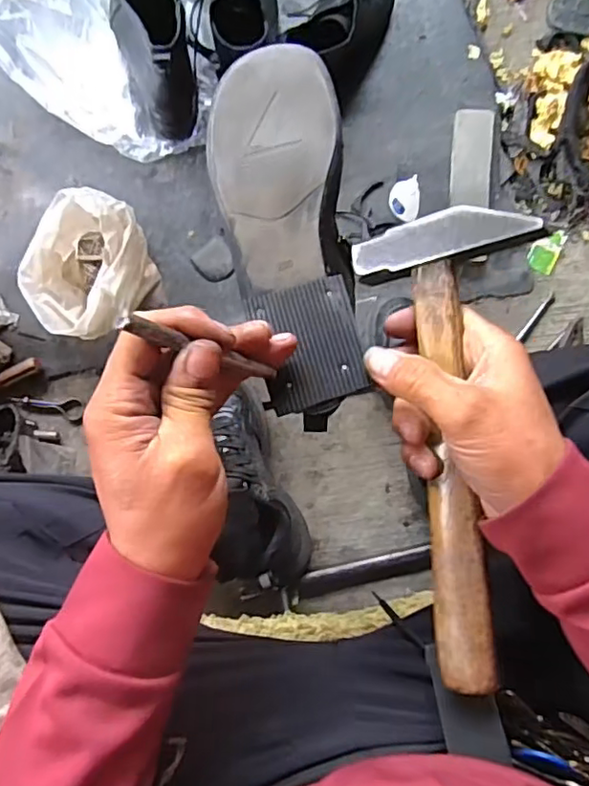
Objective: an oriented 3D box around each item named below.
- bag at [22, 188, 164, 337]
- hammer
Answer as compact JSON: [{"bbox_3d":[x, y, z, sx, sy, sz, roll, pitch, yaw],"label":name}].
[{"bbox_3d":[-0.223,-0.137,0.658,0.138,0.100,0.123,-30,89,0],"label":"bag"},{"bbox_3d":[0.101,0.024,0.324,0.099,0.028,0.252,-15,79,36],"label":"hammer"}]

